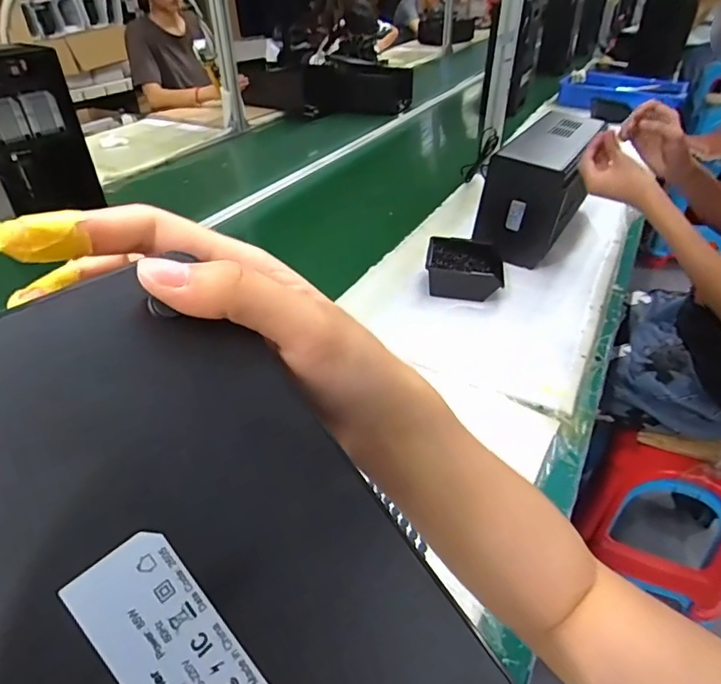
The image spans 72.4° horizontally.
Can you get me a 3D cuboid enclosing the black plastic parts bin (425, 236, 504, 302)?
[{"bbox_3d":[0.184,-0.129,0.873,0.133,0.058,0.117,7,38,11],"label":"black plastic parts bin"}]

